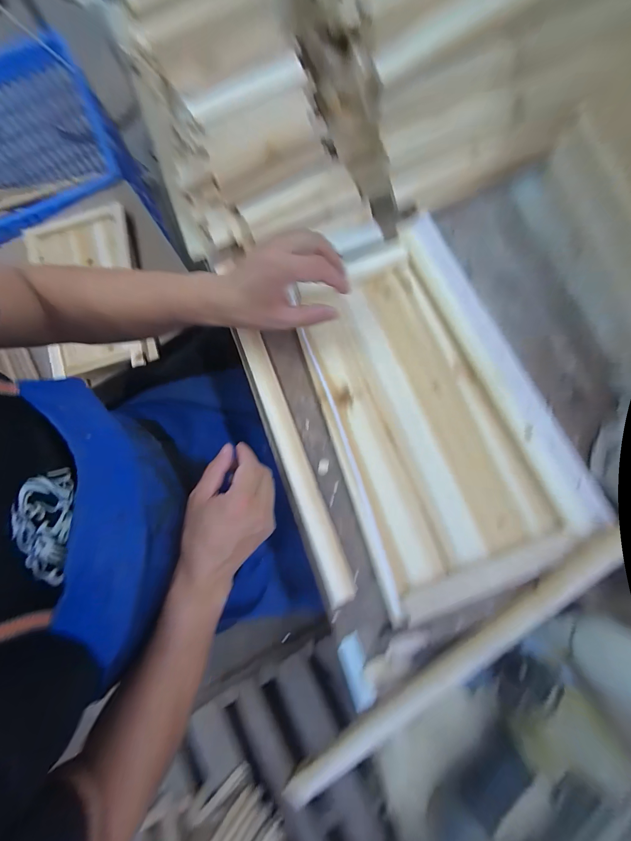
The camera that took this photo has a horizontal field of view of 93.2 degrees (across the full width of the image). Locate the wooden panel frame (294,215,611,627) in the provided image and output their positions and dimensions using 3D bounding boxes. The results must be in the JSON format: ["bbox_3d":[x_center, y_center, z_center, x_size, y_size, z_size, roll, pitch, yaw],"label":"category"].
[{"bbox_3d":[0.140,-0.023,0.374,0.252,0.022,0.433,-19,79,-3],"label":"wooden panel frame"}]

